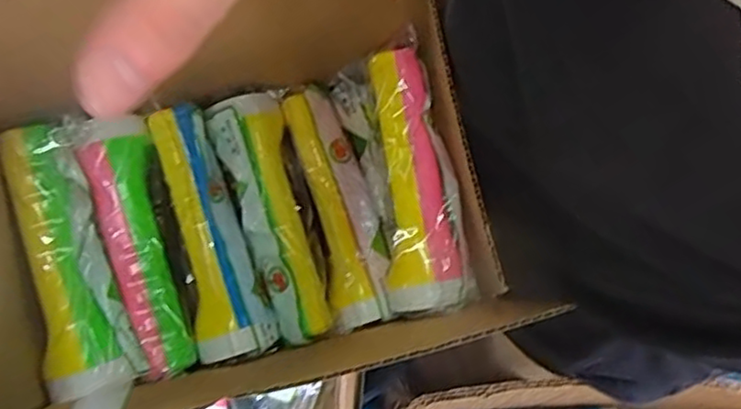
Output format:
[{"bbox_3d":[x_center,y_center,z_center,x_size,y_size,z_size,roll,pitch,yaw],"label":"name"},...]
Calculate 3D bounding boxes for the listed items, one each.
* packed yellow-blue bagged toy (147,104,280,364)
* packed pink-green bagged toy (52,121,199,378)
[{"bbox_3d":[-0.106,0.017,0.412,0.049,0.029,0.159,-17,85,-6],"label":"packed yellow-blue bagged toy"},{"bbox_3d":[-0.140,0.023,0.390,0.040,0.035,0.163,-16,87,-5],"label":"packed pink-green bagged toy"}]

